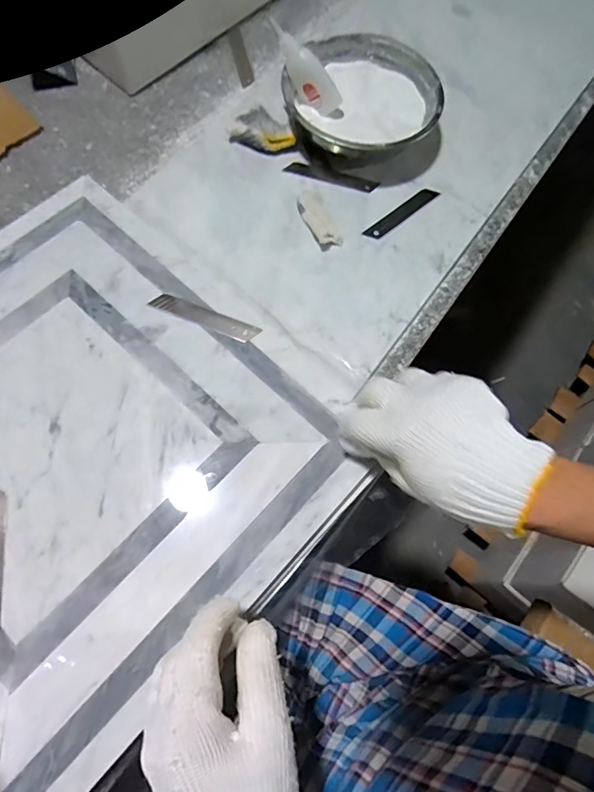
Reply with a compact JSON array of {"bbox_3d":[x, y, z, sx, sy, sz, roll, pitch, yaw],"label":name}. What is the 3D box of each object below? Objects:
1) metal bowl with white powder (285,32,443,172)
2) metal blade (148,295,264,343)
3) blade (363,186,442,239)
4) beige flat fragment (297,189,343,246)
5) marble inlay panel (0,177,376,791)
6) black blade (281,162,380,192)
[{"bbox_3d":[0.069,-0.309,0.512,0.154,0.058,0.154,1,68,-2],"label":"metal bowl with white powder"},{"bbox_3d":[-0.083,-0.071,0.422,0.099,0.004,0.019,22,69,6],"label":"metal blade"},{"bbox_3d":[0.111,-0.193,0.497,0.101,0.004,0.015,-40,87,-19],"label":"blade"},{"bbox_3d":[0.022,-0.184,0.478,0.028,0.015,0.071,-19,70,-10],"label":"beige flat fragment"},{"bbox_3d":[-0.197,0.038,0.380,0.399,0.012,0.394,41,72,13],"label":"marble inlay panel"},{"bbox_3d":[0.038,-0.238,0.511,0.099,0.004,0.020,17,68,4],"label":"black blade"}]

